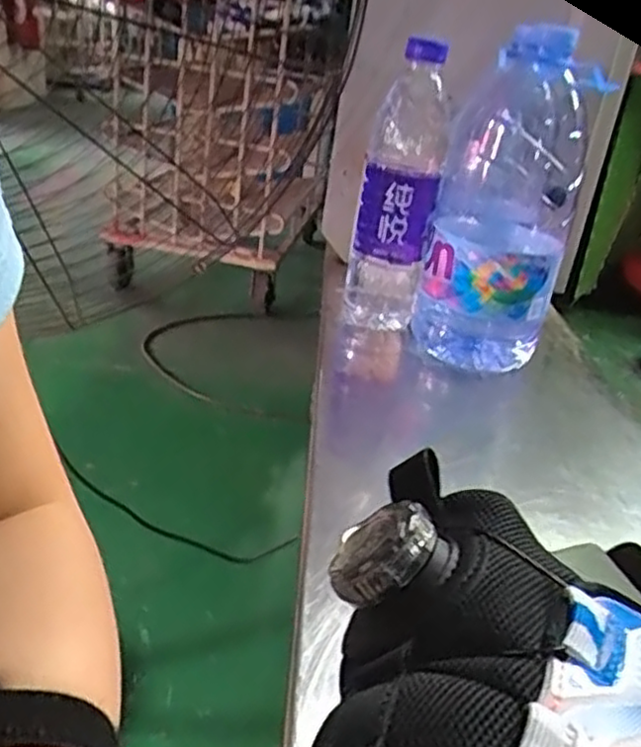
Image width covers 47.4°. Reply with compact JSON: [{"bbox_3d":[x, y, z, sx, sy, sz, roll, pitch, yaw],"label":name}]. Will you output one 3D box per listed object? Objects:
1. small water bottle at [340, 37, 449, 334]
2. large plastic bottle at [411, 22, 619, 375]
[{"bbox_3d":[0.061,-0.143,0.589,0.061,0.221,0.056,9,25,2],"label":"small water bottle"},{"bbox_3d":[0.140,-0.130,0.566,0.101,0.242,0.119,12,25,6],"label":"large plastic bottle"}]

